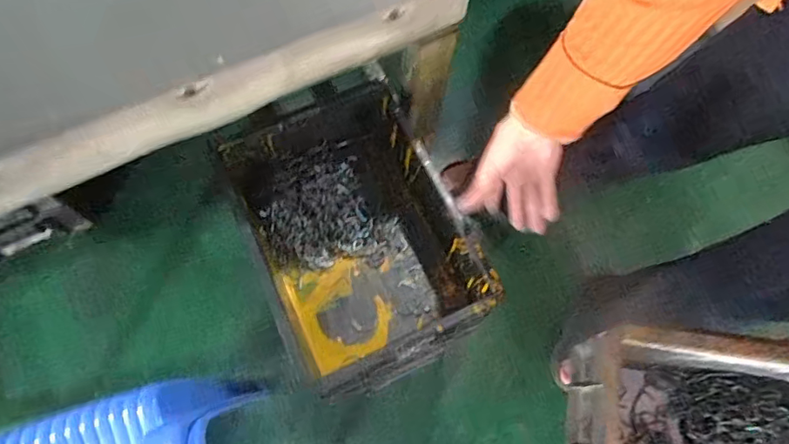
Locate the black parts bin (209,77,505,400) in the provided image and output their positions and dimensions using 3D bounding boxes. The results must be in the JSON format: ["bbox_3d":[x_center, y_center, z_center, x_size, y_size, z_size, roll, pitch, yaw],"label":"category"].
[{"bbox_3d":[-0.055,0.006,0.664,0.251,0.119,0.352,-20,73,-9],"label":"black parts bin"}]

